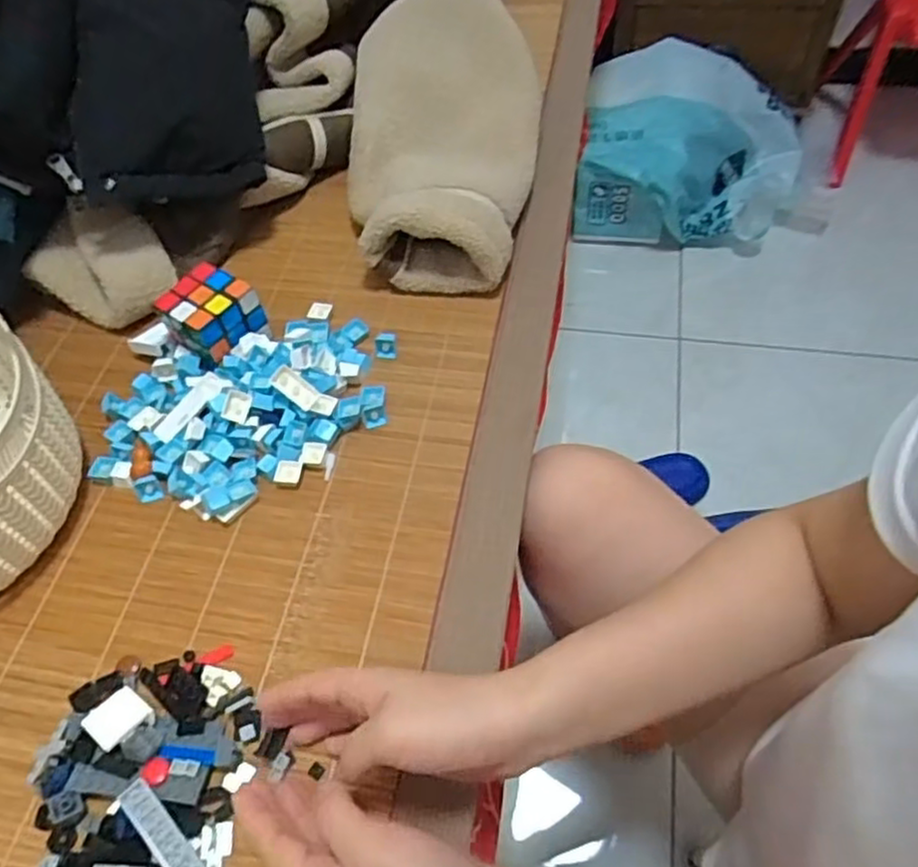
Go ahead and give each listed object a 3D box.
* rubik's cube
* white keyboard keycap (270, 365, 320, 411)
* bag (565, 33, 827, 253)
[{"bbox_3d":[-0.201,-0.095,0.584,0.064,0.058,0.056,31,62,23],"label":"rubik's cube"},{"bbox_3d":[-0.126,-0.035,0.541,0.038,0.008,0.018,41,64,-2],"label":"white keyboard keycap"},{"bbox_3d":[0.430,-0.499,1.256,0.421,0.202,0.328,6,56,9],"label":"bag"}]

